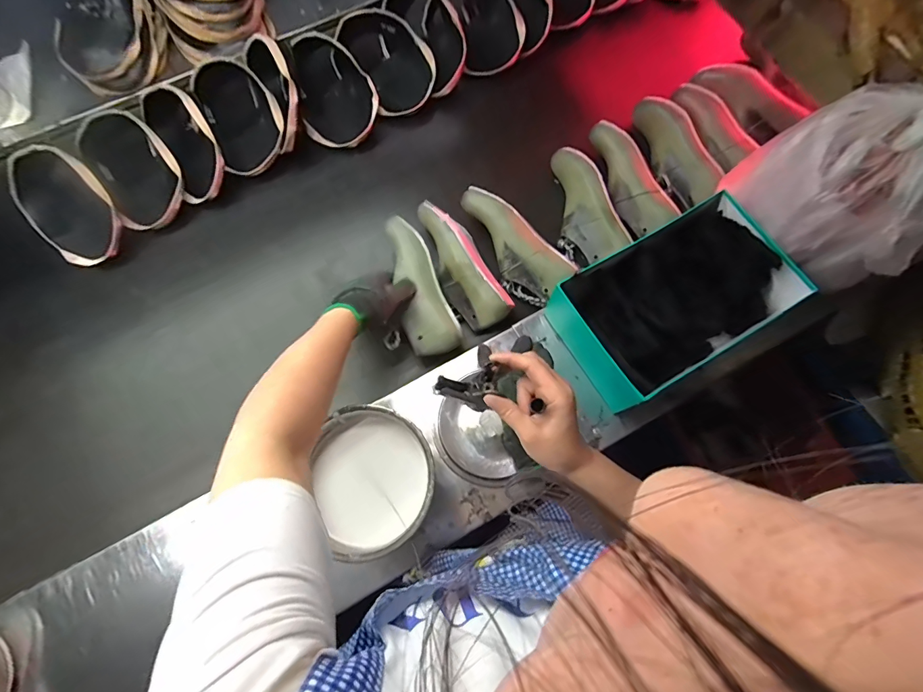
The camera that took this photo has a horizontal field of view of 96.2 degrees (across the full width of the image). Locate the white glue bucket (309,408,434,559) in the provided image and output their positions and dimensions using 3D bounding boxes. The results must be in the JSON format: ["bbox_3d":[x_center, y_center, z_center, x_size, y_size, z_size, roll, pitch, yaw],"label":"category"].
[{"bbox_3d":[-0.115,0.170,0.531,0.161,0.117,0.160,0,72,0],"label":"white glue bucket"}]

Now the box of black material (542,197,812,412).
[{"bbox_3d":[0.302,-0.060,0.608,0.291,0.113,0.192,-30,75,-10],"label":"box of black material"}]

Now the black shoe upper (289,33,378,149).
[{"bbox_3d":[-0.251,-0.501,0.780,0.136,0.081,0.232,-22,73,-7],"label":"black shoe upper"}]

